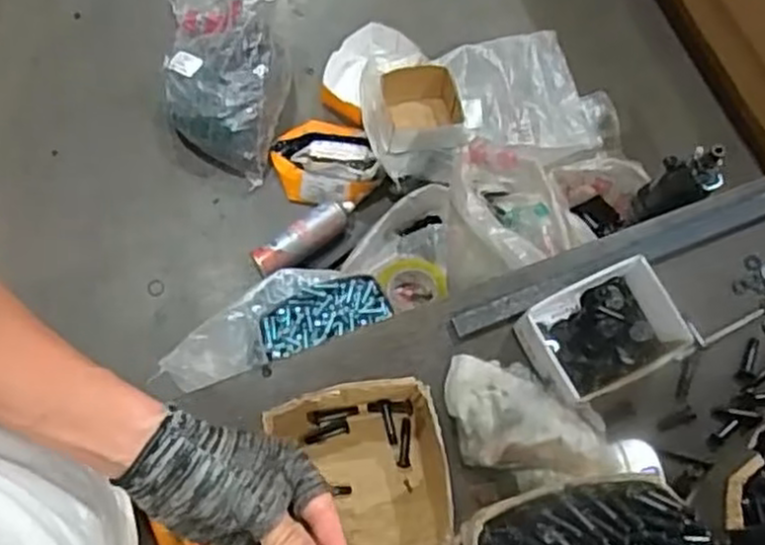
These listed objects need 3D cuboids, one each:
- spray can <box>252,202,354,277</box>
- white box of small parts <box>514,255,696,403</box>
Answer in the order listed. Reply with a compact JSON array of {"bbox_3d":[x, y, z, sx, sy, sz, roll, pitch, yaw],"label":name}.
[{"bbox_3d":[-0.138,-0.065,1.335,0.208,0.045,0.066,-33,77,-9],"label":"spray can"},{"bbox_3d":[0.190,0.052,0.636,0.129,0.052,0.093,-23,74,-8],"label":"white box of small parts"}]

